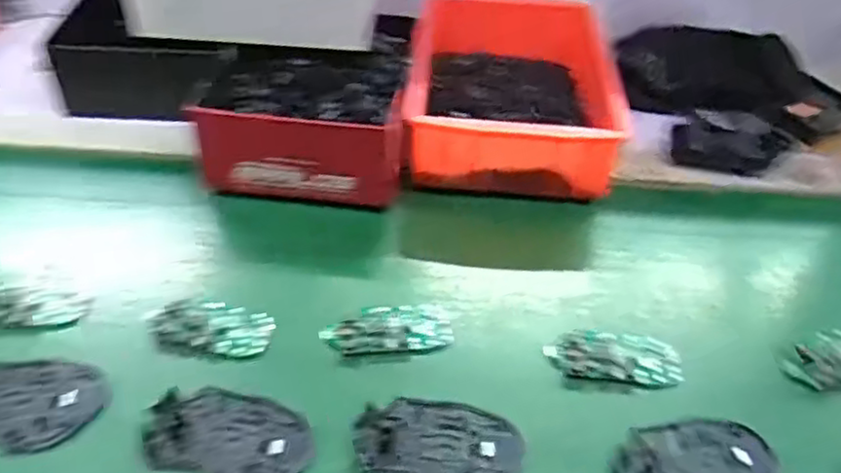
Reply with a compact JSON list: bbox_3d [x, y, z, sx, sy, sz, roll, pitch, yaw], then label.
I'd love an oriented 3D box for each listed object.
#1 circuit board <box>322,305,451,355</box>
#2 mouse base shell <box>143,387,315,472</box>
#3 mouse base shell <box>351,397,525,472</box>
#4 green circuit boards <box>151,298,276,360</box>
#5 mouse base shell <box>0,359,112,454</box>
[{"bbox_3d":[-0.025,0.075,0.574,0.103,0.016,0.047,-5,43,-6],"label":"circuit board"},{"bbox_3d":[-0.136,0.145,0.499,0.113,0.014,0.068,14,45,14],"label":"mouse base shell"},{"bbox_3d":[0.013,0.149,0.503,0.115,0.014,0.072,12,44,12],"label":"mouse base shell"},{"bbox_3d":[-0.168,0.072,0.565,0.094,0.007,0.051,6,43,6],"label":"green circuit boards"},{"bbox_3d":[-0.292,0.119,0.512,0.117,0.006,0.071,3,43,2],"label":"mouse base shell"}]

